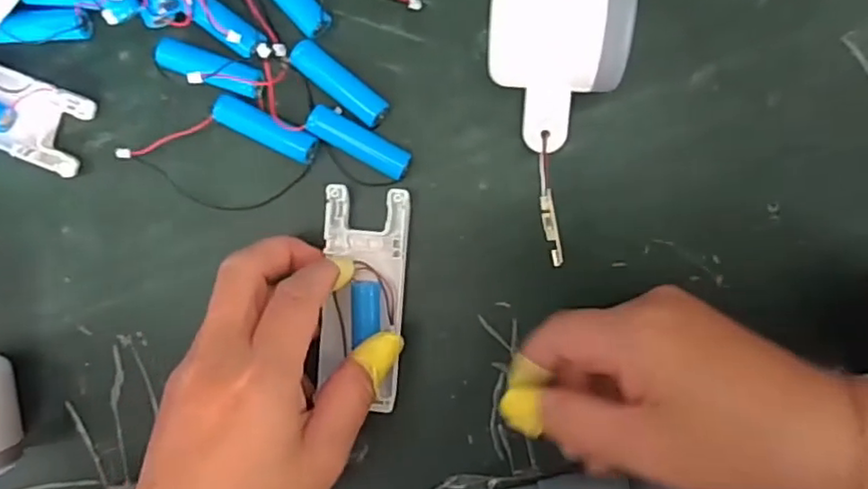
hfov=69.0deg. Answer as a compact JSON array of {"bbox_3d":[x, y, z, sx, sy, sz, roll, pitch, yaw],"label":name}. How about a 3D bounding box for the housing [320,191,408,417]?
[{"bbox_3d":[-0.035,0.025,0.305,0.040,0.014,0.102,6,94,4],"label":"housing"}]

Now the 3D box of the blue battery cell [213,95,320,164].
[{"bbox_3d":[-0.081,-0.055,0.303,0.051,0.014,0.014,26,96,2],"label":"blue battery cell"}]

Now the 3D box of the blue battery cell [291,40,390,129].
[{"bbox_3d":[-0.045,-0.076,0.302,0.051,0.014,0.014,40,96,1],"label":"blue battery cell"}]

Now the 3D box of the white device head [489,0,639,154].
[{"bbox_3d":[0.051,-0.081,0.268,0.054,0.056,0.078,2,95,4],"label":"white device head"}]

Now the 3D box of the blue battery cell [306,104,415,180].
[{"bbox_3d":[-0.035,-0.049,0.301,0.051,0.013,0.015,29,96,2],"label":"blue battery cell"}]

